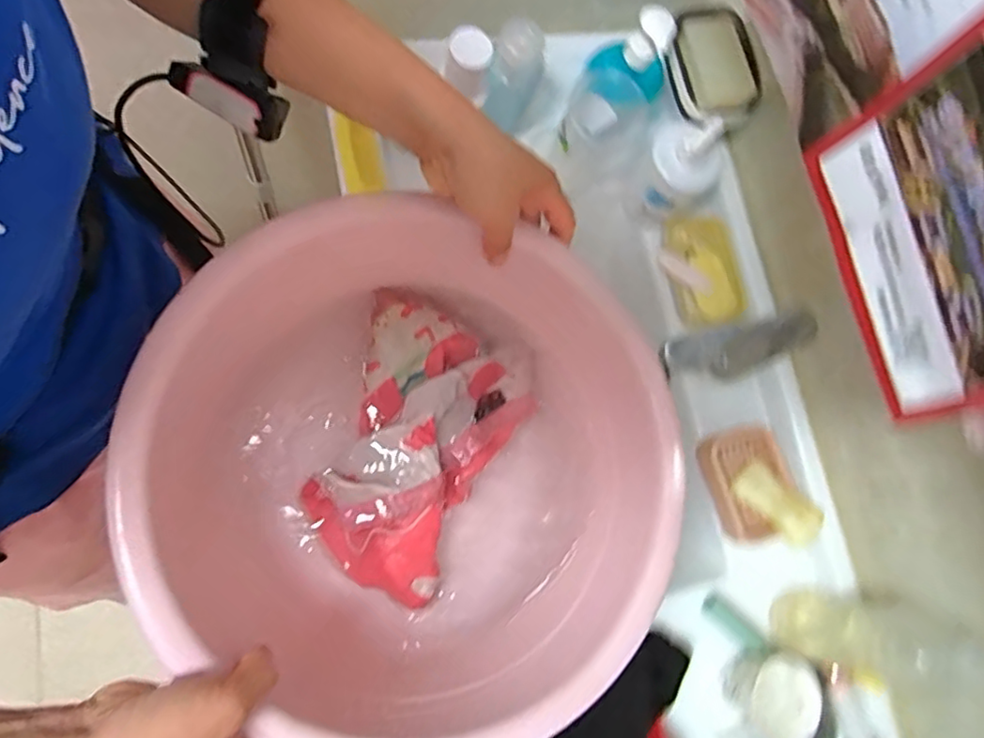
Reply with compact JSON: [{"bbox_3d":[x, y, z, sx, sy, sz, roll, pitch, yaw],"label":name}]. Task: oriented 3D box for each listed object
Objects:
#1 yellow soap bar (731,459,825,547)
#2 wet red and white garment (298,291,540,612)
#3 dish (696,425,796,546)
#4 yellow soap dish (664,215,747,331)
[{"bbox_3d":[0.311,0.146,0.654,0.093,0.020,0.046,40,72,13],"label":"yellow soap bar"},{"bbox_3d":[-0.064,0.065,0.498,0.138,0.083,0.223,21,69,6],"label":"wet red and white garment"},{"bbox_3d":[0.291,0.126,0.669,0.099,0.033,0.124,-18,70,-9],"label":"dish"},{"bbox_3d":[0.248,-0.116,0.709,0.073,0.039,0.128,-12,69,-7],"label":"yellow soap dish"}]

